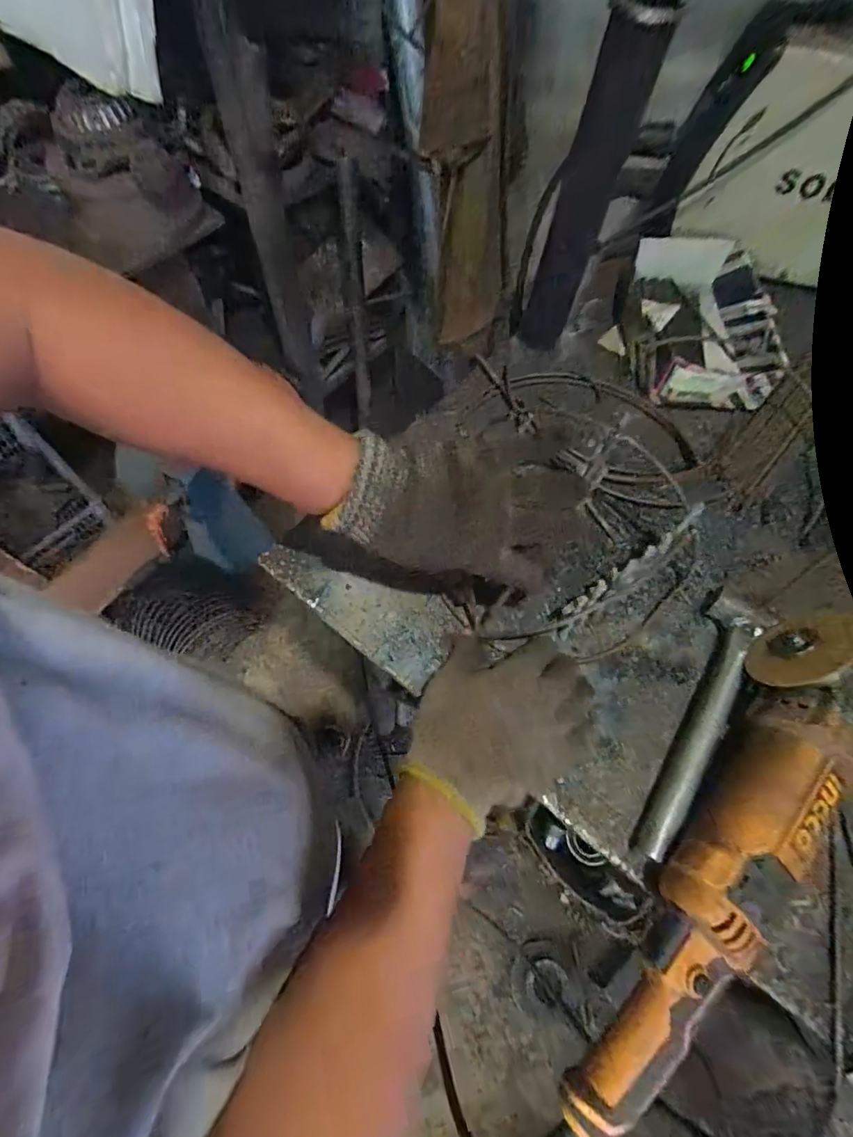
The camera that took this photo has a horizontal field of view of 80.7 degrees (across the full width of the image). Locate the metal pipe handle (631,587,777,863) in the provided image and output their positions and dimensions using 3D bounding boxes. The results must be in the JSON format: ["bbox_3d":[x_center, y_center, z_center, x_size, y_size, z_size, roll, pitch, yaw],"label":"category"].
[{"bbox_3d":[0.218,0.119,0.405,0.042,0.027,0.228,31,67,14],"label":"metal pipe handle"}]

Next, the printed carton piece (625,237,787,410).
[{"bbox_3d":[0.324,-0.299,0.608,0.152,0.065,0.233,10,63,4],"label":"printed carton piece"}]

